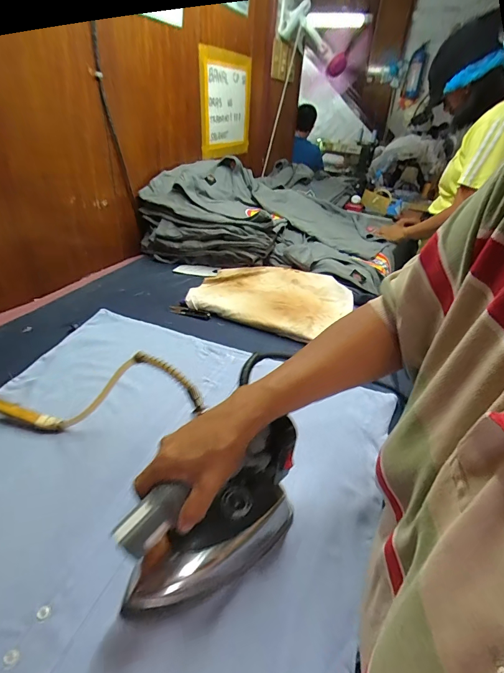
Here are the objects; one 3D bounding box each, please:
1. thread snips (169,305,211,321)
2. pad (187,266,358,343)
[{"bbox_3d":[-0.141,-0.055,0.807,0.105,0.011,0.023,17,35,17],"label":"thread snips"},{"bbox_3d":[0.048,-0.102,0.848,0.347,0.019,0.259,18,40,18],"label":"pad"}]

